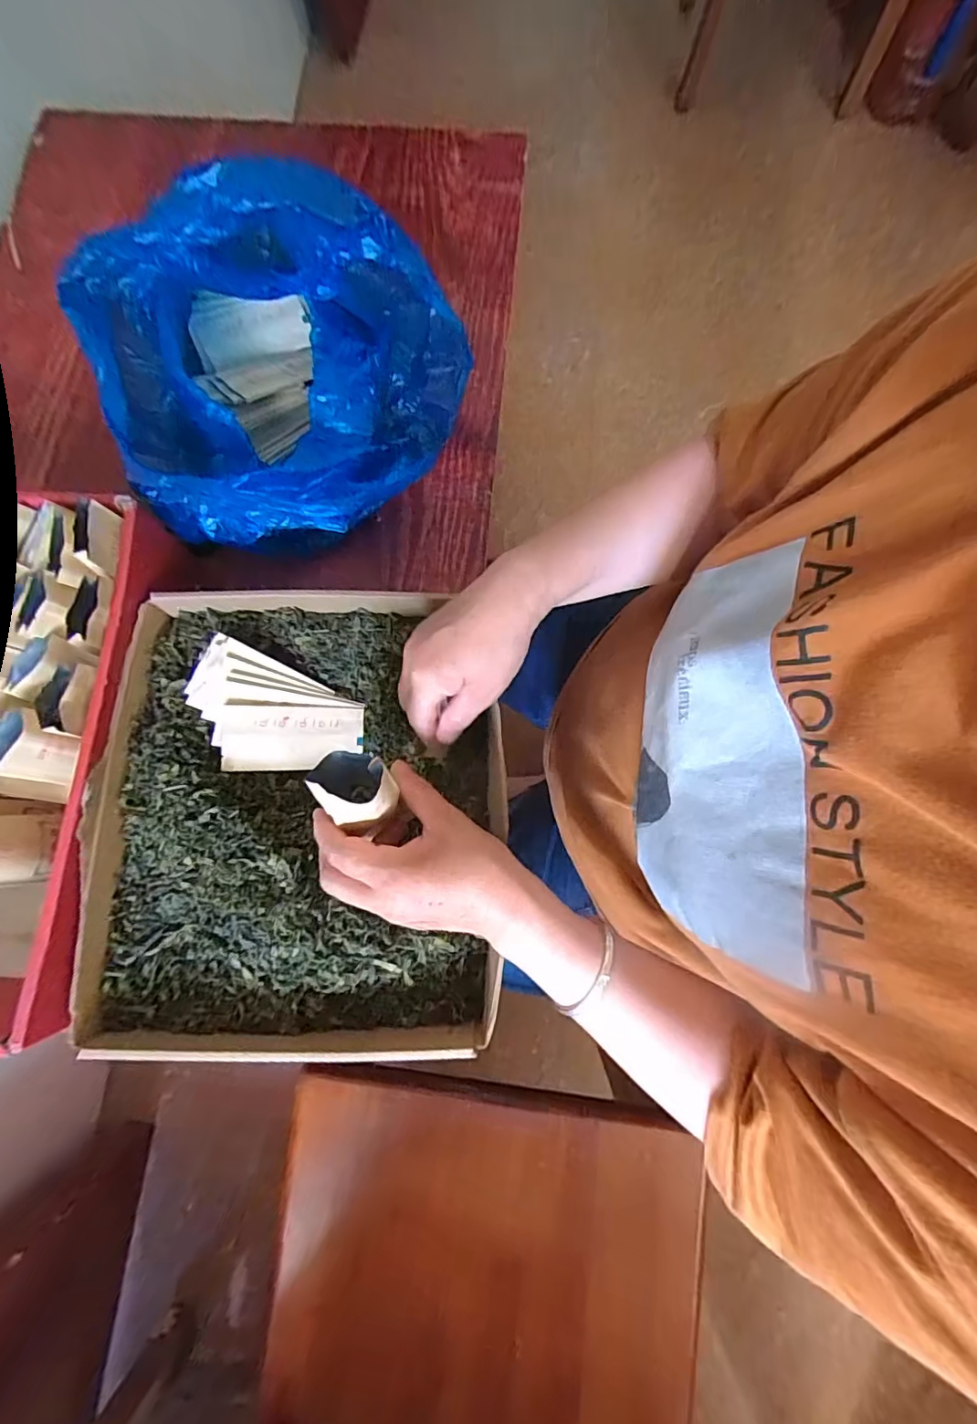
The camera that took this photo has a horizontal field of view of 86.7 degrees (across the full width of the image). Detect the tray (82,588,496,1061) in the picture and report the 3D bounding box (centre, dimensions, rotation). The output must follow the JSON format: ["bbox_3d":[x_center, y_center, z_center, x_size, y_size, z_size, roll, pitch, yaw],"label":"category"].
[{"bbox_3d":[-0.138,0.071,0.403,0.291,0.077,0.324,-1,80,1],"label":"tray"}]

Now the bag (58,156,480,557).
[{"bbox_3d":[-0.195,-0.305,0.462,0.303,0.113,0.313,28,81,6],"label":"bag"}]

